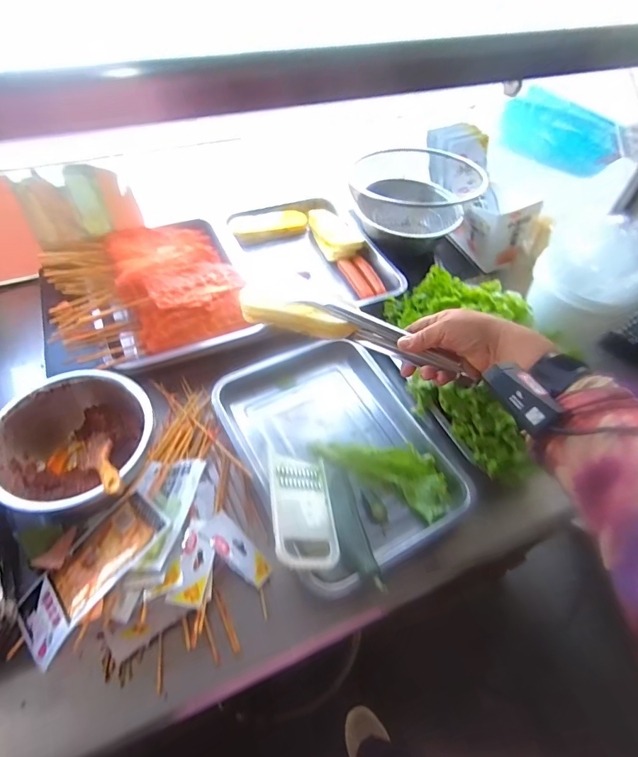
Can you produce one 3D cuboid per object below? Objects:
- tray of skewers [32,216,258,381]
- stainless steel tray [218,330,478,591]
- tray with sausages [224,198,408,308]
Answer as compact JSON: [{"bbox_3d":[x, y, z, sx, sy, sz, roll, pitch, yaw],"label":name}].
[{"bbox_3d":[-0.299,-0.156,0.741,0.322,0.089,0.329,-17,53,-17],"label":"tray of skewers"},{"bbox_3d":[0.028,0.095,0.641,0.275,0.059,0.370,-22,55,-20],"label":"stainless steel tray"},{"bbox_3d":[-0.020,-0.237,0.862,0.278,0.067,0.344,-13,52,-14],"label":"tray with sausages"}]

